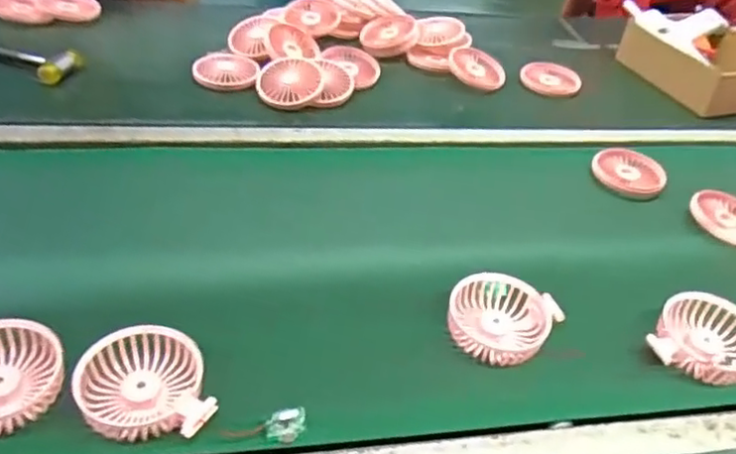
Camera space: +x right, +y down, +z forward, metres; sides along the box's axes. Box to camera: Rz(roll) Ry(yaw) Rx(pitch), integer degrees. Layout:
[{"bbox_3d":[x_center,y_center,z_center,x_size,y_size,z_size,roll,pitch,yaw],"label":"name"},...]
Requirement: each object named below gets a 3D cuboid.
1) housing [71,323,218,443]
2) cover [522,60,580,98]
[{"bbox_3d":[-0.165,0.118,0.492,0.100,0.034,0.087,5,42,-2],"label":"housing"},{"bbox_3d":[0.275,-0.225,0.975,0.081,0.014,0.090,-8,45,-17],"label":"cover"}]

